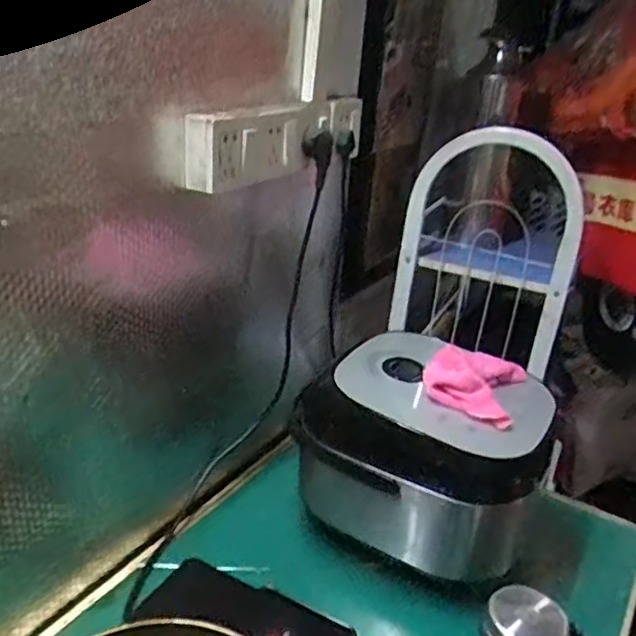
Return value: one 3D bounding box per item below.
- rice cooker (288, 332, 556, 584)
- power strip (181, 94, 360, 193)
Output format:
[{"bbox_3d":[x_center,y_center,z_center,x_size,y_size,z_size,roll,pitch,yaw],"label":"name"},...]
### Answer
[{"bbox_3d":[0.152,0.173,0.915,0.316,0.233,0.235,19,27,27],"label":"rice cooker"},{"bbox_3d":[-0.048,-0.242,0.877,0.045,0.092,0.363,20,28,28],"label":"power strip"}]

